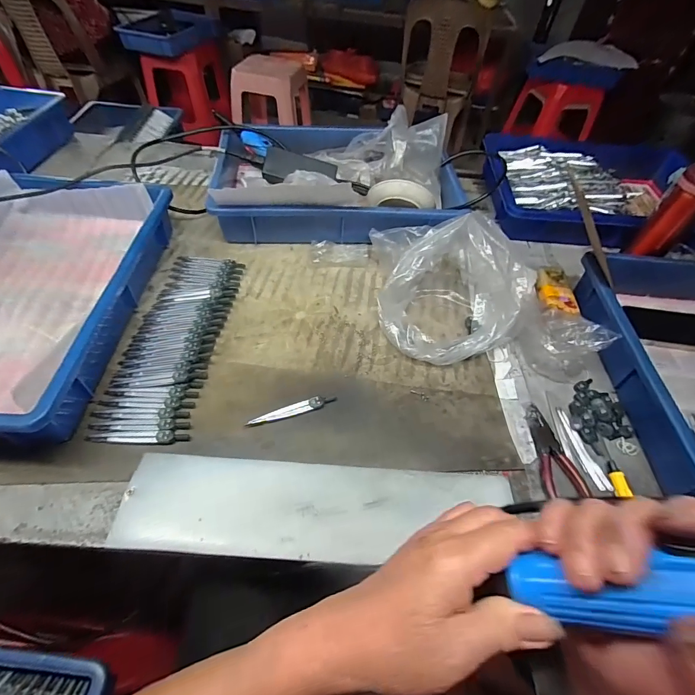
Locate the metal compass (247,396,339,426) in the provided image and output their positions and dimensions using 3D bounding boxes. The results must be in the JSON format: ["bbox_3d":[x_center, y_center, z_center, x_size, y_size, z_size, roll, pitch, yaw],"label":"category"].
[{"bbox_3d":[-0.068,0.076,0.462,0.111,0.007,0.018,-14,55,-15],"label":"metal compass"}]

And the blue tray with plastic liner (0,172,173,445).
[{"bbox_3d":[-0.440,-0.078,0.497,0.285,0.083,0.426,3,52,-2],"label":"blue tray with plastic liner"}]

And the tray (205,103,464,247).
[{"bbox_3d":[-0.018,-0.321,0.675,0.422,0.136,0.278,-2,53,-7],"label":"tray"}]

